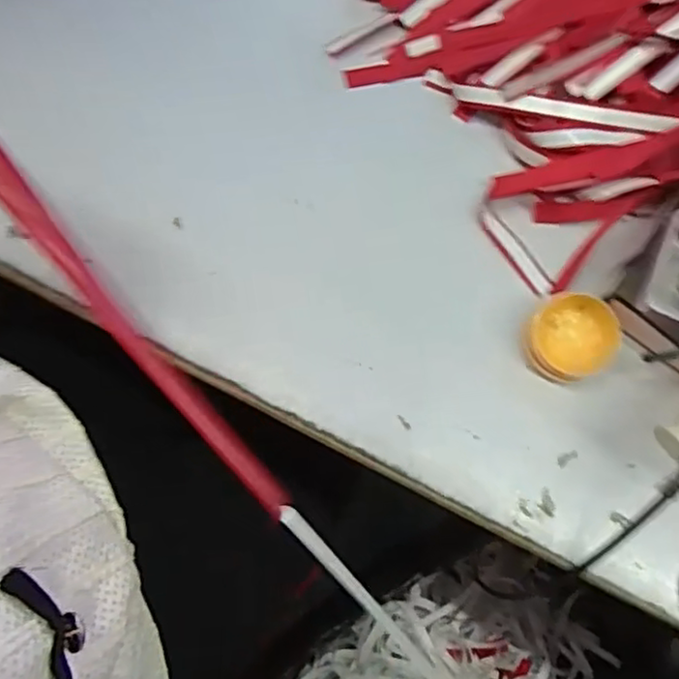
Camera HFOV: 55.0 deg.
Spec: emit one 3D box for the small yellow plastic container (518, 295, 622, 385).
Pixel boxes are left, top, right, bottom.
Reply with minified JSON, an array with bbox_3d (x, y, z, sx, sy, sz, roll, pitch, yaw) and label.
[{"bbox_3d":[0.148,-0.001,0.417,0.055,0.023,0.053,-28,78,-9],"label":"small yellow plastic container"}]

